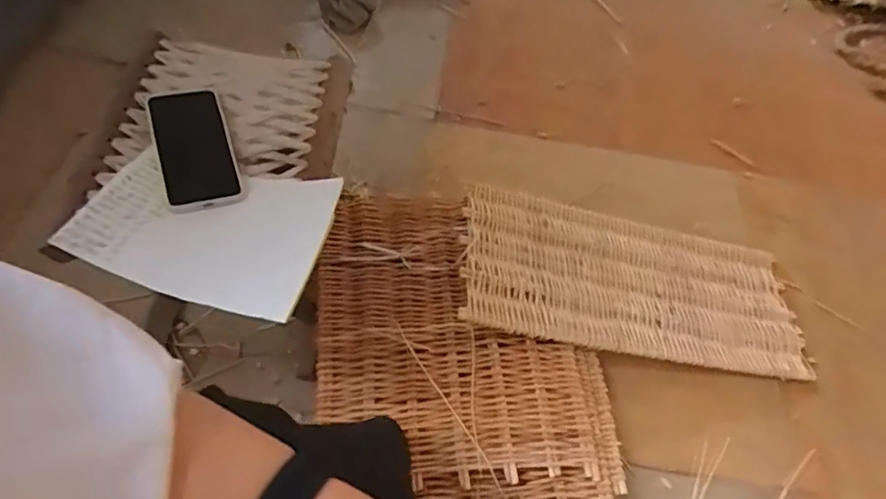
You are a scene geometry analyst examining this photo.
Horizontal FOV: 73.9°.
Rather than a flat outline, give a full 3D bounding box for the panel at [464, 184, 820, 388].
[{"bbox_3d":[0.295,0.053,0.901,0.549,0.019,0.236,12,58,-13],"label":"panel"}]

